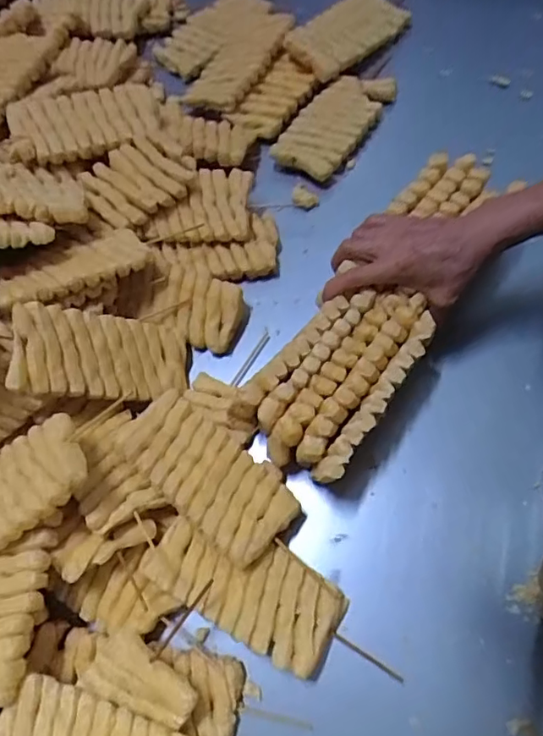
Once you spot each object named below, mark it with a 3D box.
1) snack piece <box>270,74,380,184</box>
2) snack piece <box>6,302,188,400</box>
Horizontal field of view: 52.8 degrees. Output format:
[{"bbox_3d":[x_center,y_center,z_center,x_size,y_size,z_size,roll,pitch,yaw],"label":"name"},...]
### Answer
[{"bbox_3d":[0.070,-0.285,0.636,0.079,0.018,0.145,29,73,17],"label":"snack piece"},{"bbox_3d":[-0.143,-0.012,0.480,0.157,0.015,0.077,9,70,-41],"label":"snack piece"}]

